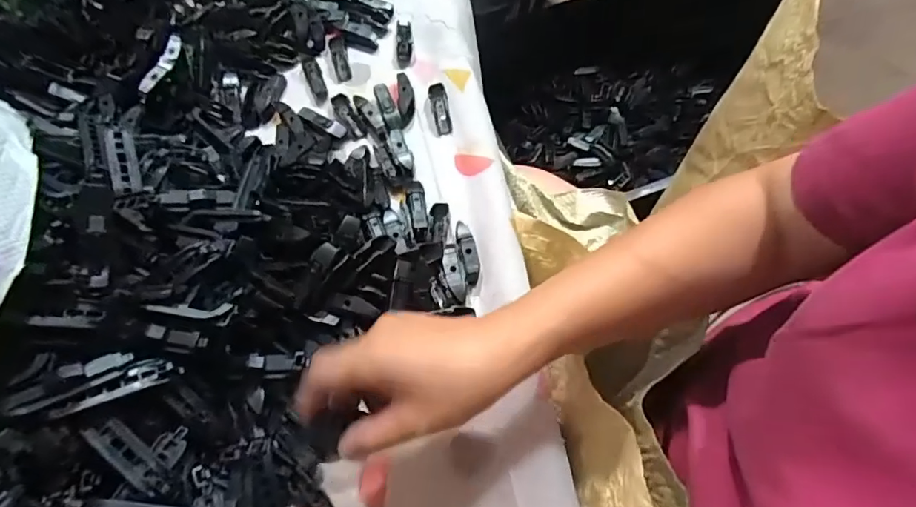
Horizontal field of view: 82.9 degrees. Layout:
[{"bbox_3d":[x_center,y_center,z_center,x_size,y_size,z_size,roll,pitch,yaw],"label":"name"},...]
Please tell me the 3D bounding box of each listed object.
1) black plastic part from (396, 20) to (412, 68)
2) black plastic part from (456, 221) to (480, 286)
[{"bbox_3d":[-0.056,-0.219,0.539,0.016,0.012,0.059,-5,65,2],"label":"black plastic part"},{"bbox_3d":[0.008,-0.002,0.430,0.014,0.008,0.056,-12,65,-1],"label":"black plastic part"}]

